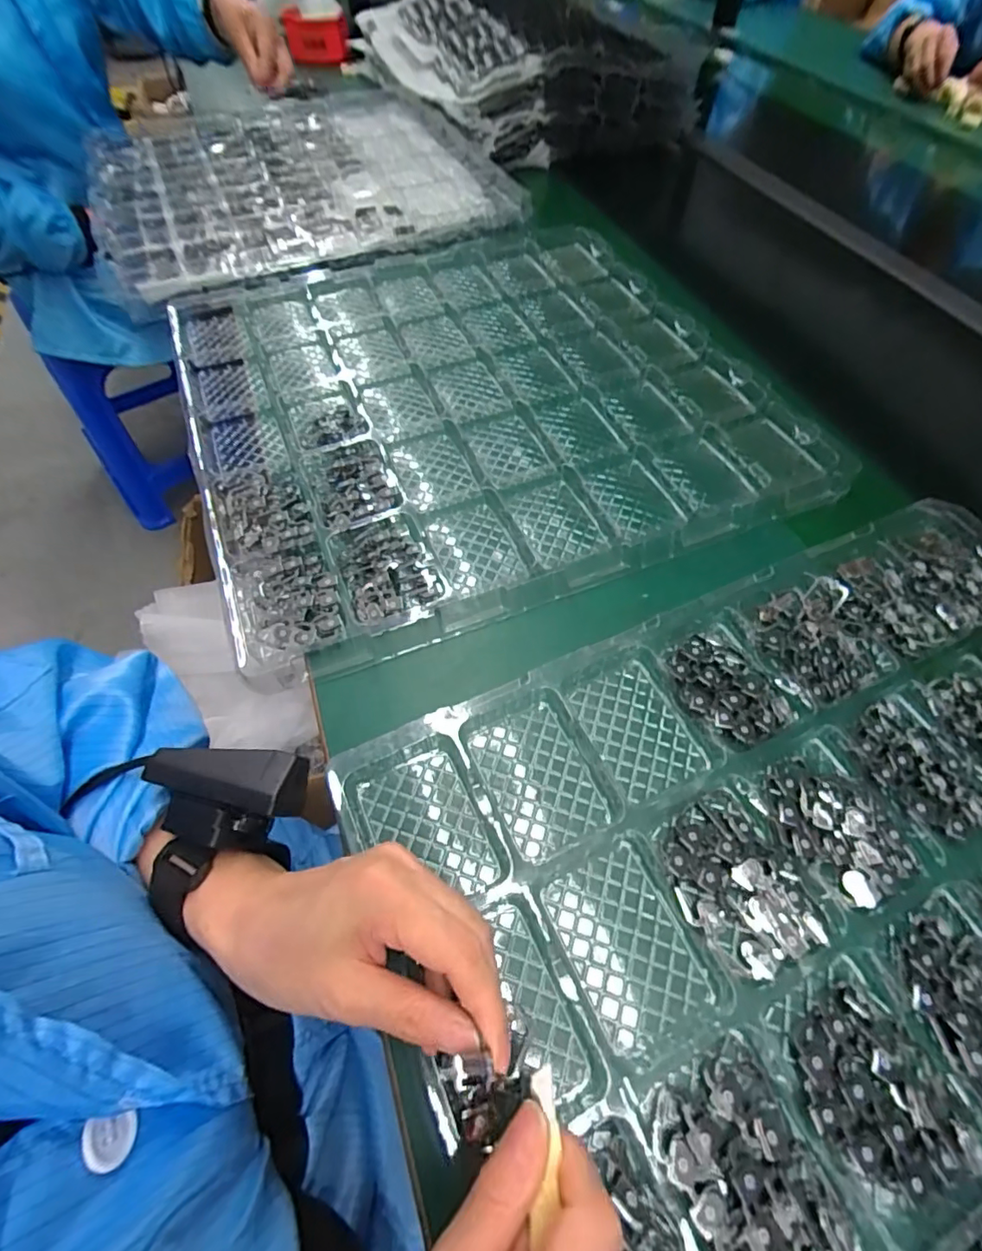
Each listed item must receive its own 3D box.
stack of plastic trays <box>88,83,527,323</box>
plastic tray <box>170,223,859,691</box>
[{"bbox_3d":[-0.290,-0.649,0.781,0.525,0.052,0.556,-23,61,-13],"label":"stack of plastic trays"},{"bbox_3d":[-0.020,-0.231,0.525,0.509,0.029,0.511,-19,60,-11],"label":"plastic tray"}]

